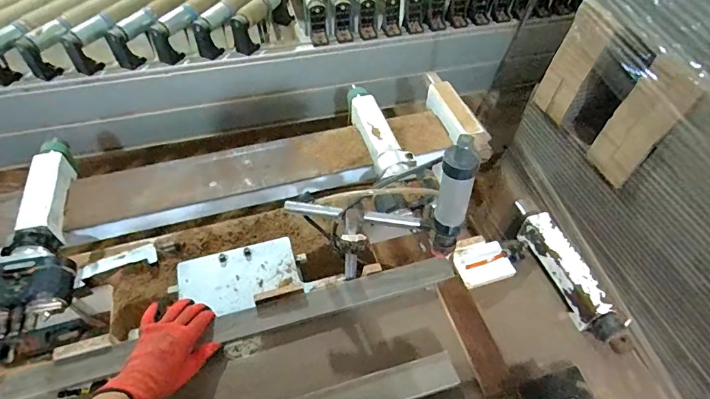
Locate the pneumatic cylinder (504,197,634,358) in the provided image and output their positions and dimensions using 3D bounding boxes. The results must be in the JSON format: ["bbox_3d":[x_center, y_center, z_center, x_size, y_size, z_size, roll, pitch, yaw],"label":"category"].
[{"bbox_3d":[0.372,0.133,0.730,0.054,0.070,0.275,-17,54,-15],"label":"pneumatic cylinder"}]

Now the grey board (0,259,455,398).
[{"bbox_3d":[-0.194,0.208,0.683,0.747,0.031,0.048,-13,53,-10],"label":"grey board"}]

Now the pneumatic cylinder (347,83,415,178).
[{"bbox_3d":[0.047,-0.166,1.001,0.080,0.058,0.319,-13,53,-12],"label":"pneumatic cylinder"}]

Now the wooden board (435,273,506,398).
[{"bbox_3d":[0.194,0.219,0.692,0.049,0.013,0.192,-12,53,-12],"label":"wooden board"}]

